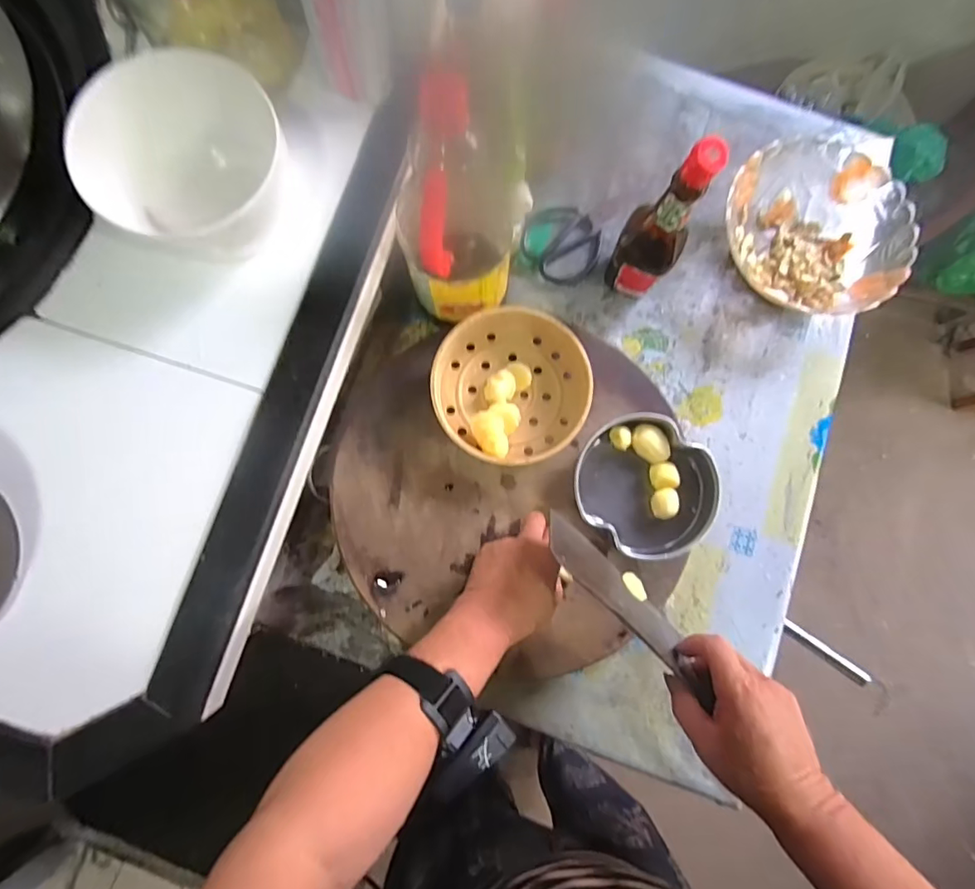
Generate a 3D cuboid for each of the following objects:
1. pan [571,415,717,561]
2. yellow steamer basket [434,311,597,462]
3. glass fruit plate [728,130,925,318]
[{"bbox_3d":[0.159,0.042,0.527,0.137,0.051,0.126,0,82,-3],"label":"pan"},{"bbox_3d":[0.025,-0.059,0.531,0.155,0.047,0.156,0,82,-3],"label":"yellow steamer basket"},{"bbox_3d":[0.392,-0.257,0.618,0.200,0.071,0.211,0,82,-3],"label":"glass fruit plate"}]

